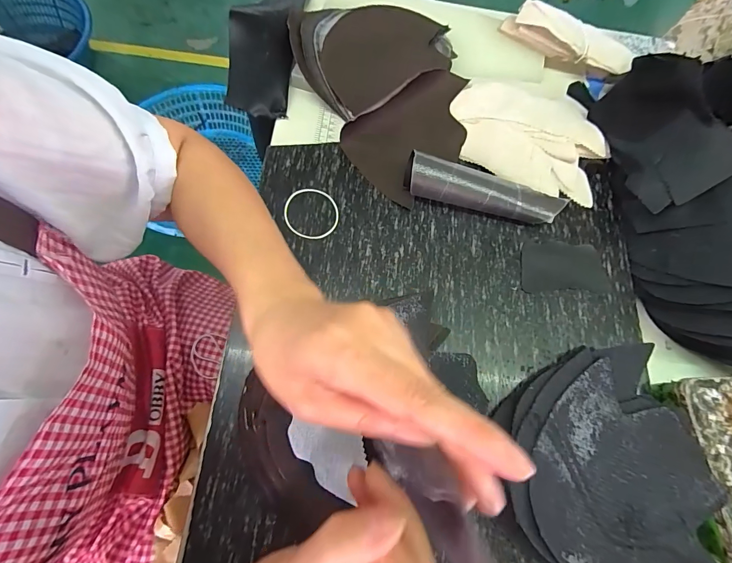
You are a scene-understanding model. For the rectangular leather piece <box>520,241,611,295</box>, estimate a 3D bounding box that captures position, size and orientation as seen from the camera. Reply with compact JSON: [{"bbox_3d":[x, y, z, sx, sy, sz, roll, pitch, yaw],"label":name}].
[{"bbox_3d":[0.206,-0.016,0.388,0.090,0.006,0.056,0,71,-5],"label":"rectangular leather piece"}]

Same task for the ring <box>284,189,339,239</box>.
[{"bbox_3d":[-0.056,-0.071,0.380,0.056,0.004,0.057,2,71,-5],"label":"ring"}]

